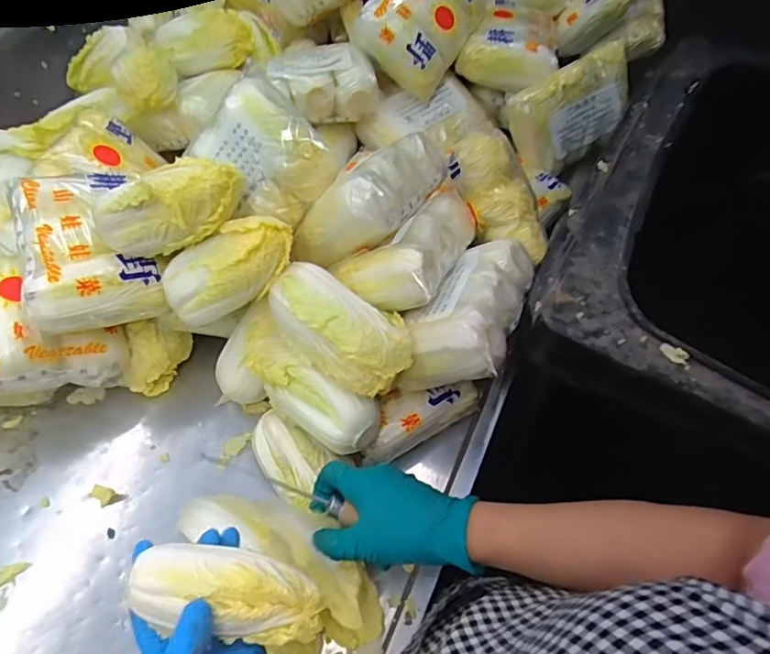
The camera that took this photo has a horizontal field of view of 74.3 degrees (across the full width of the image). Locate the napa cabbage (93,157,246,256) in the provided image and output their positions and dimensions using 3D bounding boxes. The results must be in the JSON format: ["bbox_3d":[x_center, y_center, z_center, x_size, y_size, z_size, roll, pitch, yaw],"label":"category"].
[{"bbox_3d":[-0.200,-0.114,0.468,0.140,0.069,0.070,-20,61,6],"label":"napa cabbage"}]

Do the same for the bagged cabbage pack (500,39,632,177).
[{"bbox_3d":[0.269,-0.310,0.729,0.186,0.125,0.065,-31,27,2],"label":"bagged cabbage pack"}]

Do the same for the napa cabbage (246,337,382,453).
[{"bbox_3d":[-0.073,0.065,0.483,0.145,0.052,0.050,32,63,15],"label":"napa cabbage"}]

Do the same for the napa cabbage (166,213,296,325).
[{"bbox_3d":[-0.147,-0.054,0.490,0.136,0.074,0.060,-29,41,12],"label":"napa cabbage"}]

